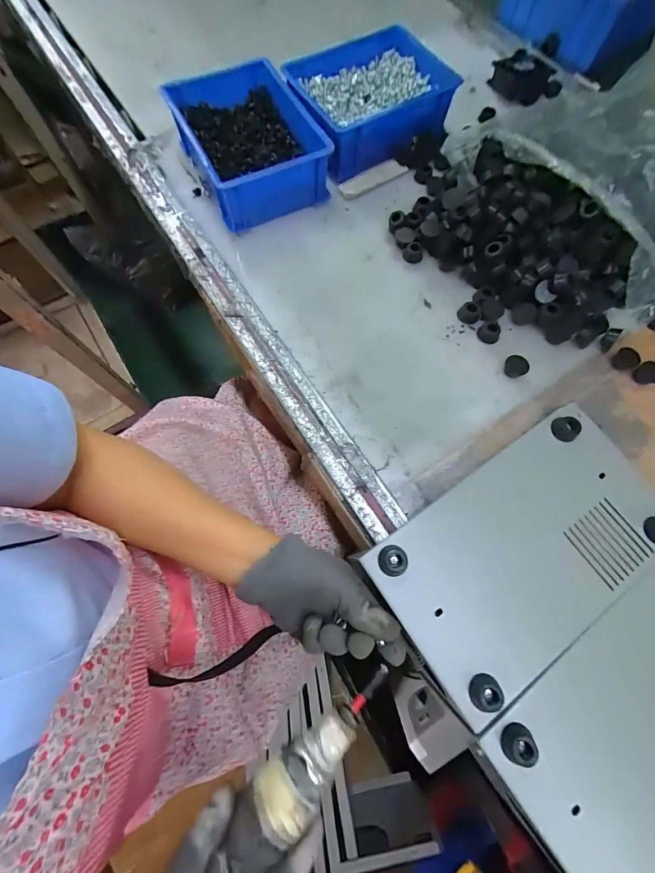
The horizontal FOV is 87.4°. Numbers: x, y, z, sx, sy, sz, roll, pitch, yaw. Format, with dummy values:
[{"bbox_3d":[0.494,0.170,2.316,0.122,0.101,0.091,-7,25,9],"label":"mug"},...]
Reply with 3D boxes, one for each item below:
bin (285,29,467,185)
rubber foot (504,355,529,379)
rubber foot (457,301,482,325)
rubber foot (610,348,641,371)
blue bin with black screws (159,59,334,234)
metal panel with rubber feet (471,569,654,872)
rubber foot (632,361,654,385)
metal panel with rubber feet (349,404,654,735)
[{"bbox_3d":[0.059,-0.470,0.479,0.209,0.082,0.150,-31,74,-8],"label":"bin"},{"bbox_3d":[0.207,-0.077,0.378,0.020,0.014,0.023,-10,72,-2],"label":"rubber foot"},{"bbox_3d":[0.165,-0.143,0.398,0.024,0.013,0.020,30,75,10],"label":"rubber foot"},{"bbox_3d":[0.331,-0.085,0.381,0.019,0.017,0.024,-28,74,-7],"label":"rubber foot"},{"bbox_3d":[-0.103,-0.378,0.441,0.149,0.074,0.204,-29,74,-7],"label":"blue bin with black screws"},{"bbox_3d":[0.267,0.222,0.275,0.267,0.029,0.156,-36,76,-12],"label":"metal panel with rubber feet"},{"bbox_3d":[0.354,-0.069,0.379,0.023,0.014,0.024,0,72,1],"label":"rubber foot"},{"bbox_3d":[0.179,0.098,0.305,0.266,0.022,0.151,-33,74,-9],"label":"metal panel with rubber feet"}]

